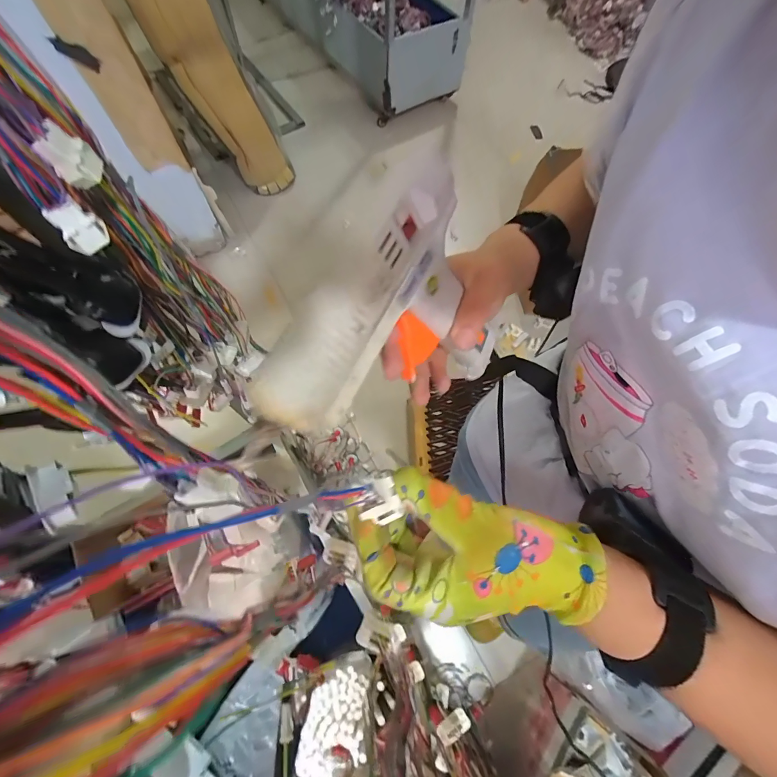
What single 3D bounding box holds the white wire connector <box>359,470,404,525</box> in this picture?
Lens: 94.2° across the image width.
[{"bbox_3d":[-0.006,0.058,0.195,0.022,0.011,0.025,-16,68,-8],"label":"white wire connector"}]

